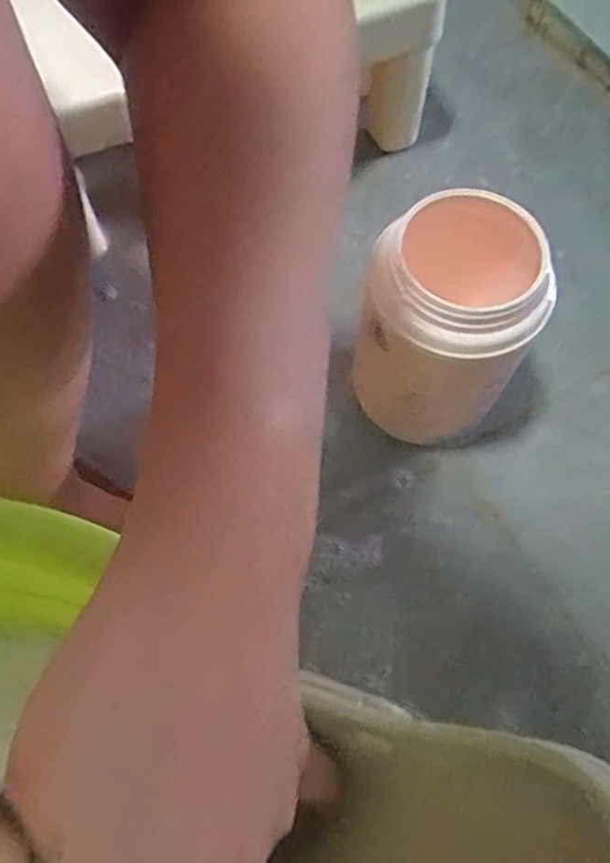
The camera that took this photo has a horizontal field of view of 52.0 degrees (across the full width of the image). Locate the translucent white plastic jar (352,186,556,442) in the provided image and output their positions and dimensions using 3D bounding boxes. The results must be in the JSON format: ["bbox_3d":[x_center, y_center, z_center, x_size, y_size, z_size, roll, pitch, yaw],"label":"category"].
[{"bbox_3d":[0.104,-0.072,0.472,0.102,0.191,0.102,0,69,-1],"label":"translucent white plastic jar"}]

